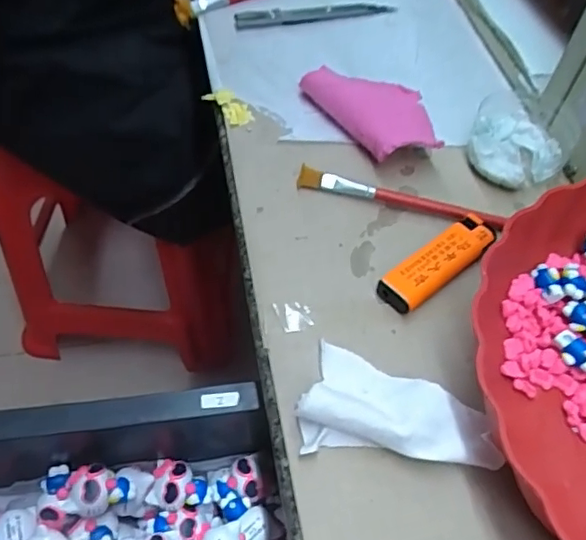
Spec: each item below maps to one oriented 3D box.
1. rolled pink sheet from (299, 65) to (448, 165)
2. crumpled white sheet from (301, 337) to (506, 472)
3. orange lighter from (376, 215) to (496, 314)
[{"bbox_3d":[0.057,-0.111,0.396,0.055,0.026,0.101,-26,60,-21],"label":"rolled pink sheet"},{"bbox_3d":[0.049,0.061,0.273,0.088,0.022,0.053,5,54,0],"label":"crumpled white sheet"},{"bbox_3d":[0.083,-0.004,0.326,0.079,0.013,0.024,-34,63,-25],"label":"orange lighter"}]

